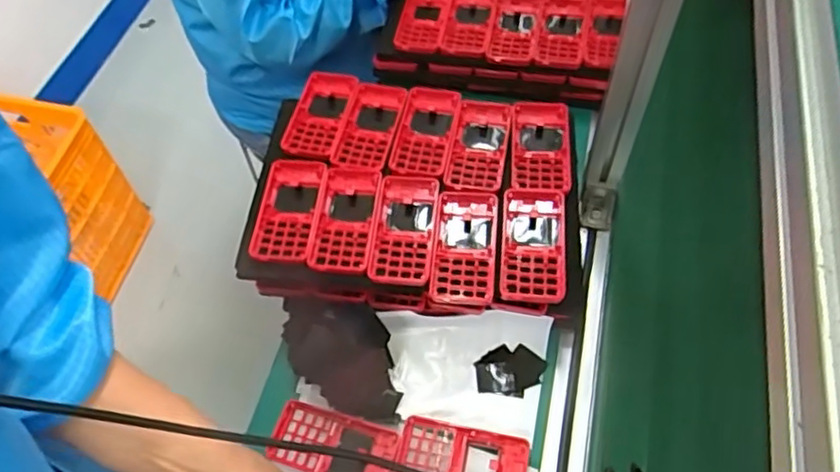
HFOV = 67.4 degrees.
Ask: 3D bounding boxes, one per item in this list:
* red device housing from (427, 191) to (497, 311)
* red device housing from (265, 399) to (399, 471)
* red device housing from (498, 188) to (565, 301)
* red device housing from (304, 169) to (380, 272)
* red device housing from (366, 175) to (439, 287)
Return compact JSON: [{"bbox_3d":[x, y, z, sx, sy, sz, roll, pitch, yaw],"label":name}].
[{"bbox_3d":[0.046,0.011,0.644,0.063,0.020,0.118,5,57,6],"label":"red device housing"},{"bbox_3d":[-0.084,0.203,0.612,0.118,0.013,0.064,14,58,12],"label":"red device housing"},{"bbox_3d":[0.116,0.010,0.649,0.065,0.018,0.126,4,57,6],"label":"red device housing"},{"bbox_3d":[-0.079,-0.018,0.659,0.061,0.008,0.123,4,56,5],"label":"red device housing"},{"bbox_3d":[-0.018,-0.007,0.652,0.063,0.016,0.122,4,57,6],"label":"red device housing"}]

